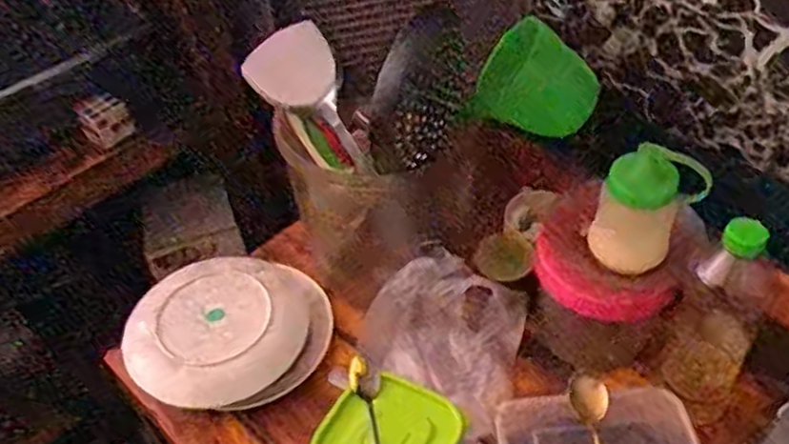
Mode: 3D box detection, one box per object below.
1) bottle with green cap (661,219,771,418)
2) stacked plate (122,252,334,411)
[{"bbox_3d":[0.312,0.081,0.664,0.067,0.245,0.083,26,53,26],"label":"bottle with green cap"},{"bbox_3d":[-0.186,0.110,0.784,0.210,0.054,0.198,-2,46,2],"label":"stacked plate"}]

